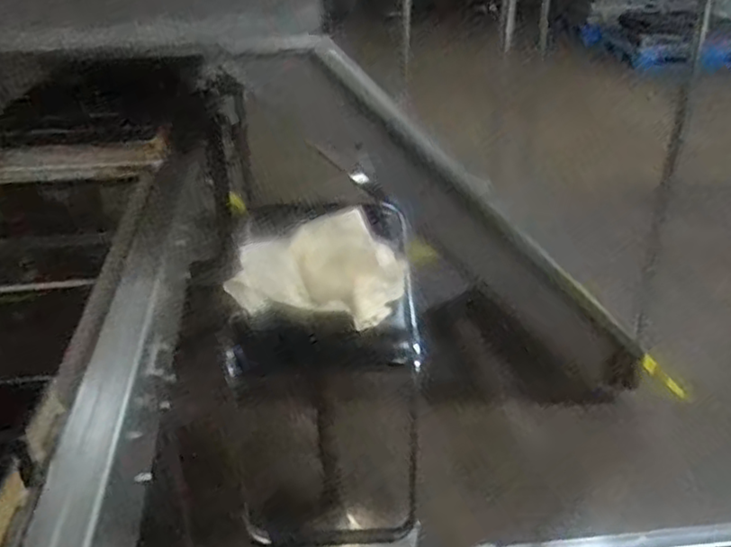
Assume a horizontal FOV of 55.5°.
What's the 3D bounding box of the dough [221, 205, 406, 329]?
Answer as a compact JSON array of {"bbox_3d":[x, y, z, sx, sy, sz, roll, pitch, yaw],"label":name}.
[{"bbox_3d":[-0.096,-0.020,1.338,0.332,0.137,0.199,6,29,10],"label":"dough"}]

